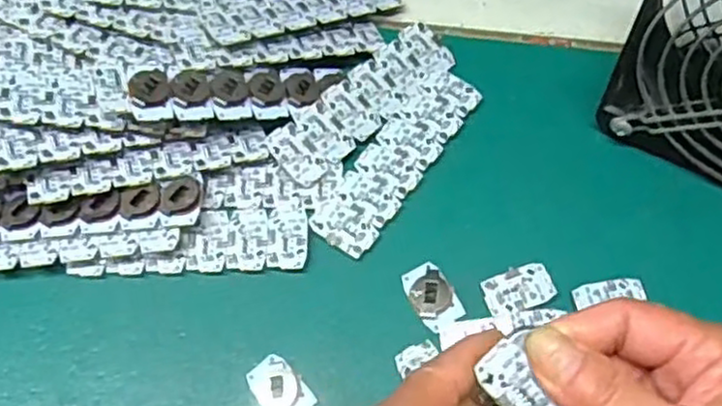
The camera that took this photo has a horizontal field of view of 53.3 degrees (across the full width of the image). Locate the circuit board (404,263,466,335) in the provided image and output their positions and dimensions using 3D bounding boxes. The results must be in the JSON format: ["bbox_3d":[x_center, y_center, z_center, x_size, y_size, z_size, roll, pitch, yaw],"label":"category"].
[{"bbox_3d":[0.031,0.039,0.309,0.019,0.004,0.029,-27,64,-12],"label":"circuit board"}]

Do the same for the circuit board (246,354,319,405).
[{"bbox_3d":[-0.033,0.077,0.294,0.020,0.007,0.030,-37,66,-16],"label":"circuit board"}]

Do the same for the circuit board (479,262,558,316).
[{"bbox_3d":[0.068,0.037,0.308,0.029,0.004,0.018,-16,62,-6],"label":"circuit board"}]

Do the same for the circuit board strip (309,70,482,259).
[{"bbox_3d":[0.018,-0.022,0.341,0.029,0.006,0.106,31,67,18],"label":"circuit board strip"}]

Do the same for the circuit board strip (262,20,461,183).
[{"bbox_3d":[0.002,-0.050,0.350,0.106,0.004,0.030,-41,87,-20],"label":"circuit board strip"}]

